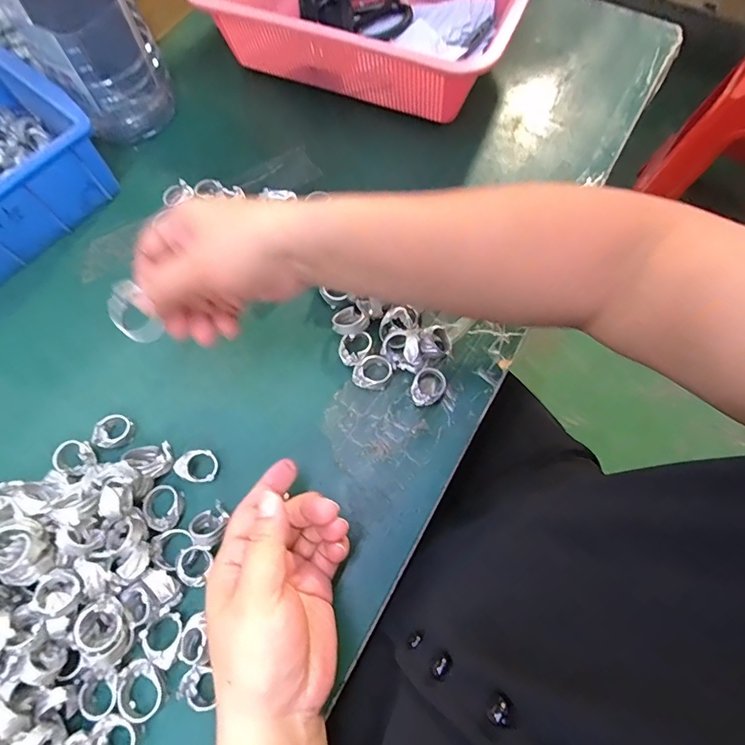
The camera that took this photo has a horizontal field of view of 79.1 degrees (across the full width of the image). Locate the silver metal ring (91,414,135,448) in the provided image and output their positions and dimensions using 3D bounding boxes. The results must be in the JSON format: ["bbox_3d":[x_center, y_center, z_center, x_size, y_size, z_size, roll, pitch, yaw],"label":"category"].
[{"bbox_3d":[-0.192,0.044,0.336,0.025,0.014,0.025,0,68,0],"label":"silver metal ring"}]

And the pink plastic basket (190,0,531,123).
[{"bbox_3d":[0.001,-0.366,0.448,0.291,0.089,0.204,23,70,9],"label":"pink plastic basket"}]

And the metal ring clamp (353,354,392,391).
[{"bbox_3d":[-0.001,0.000,0.348,0.029,0.014,0.026,3,68,1],"label":"metal ring clamp"}]

